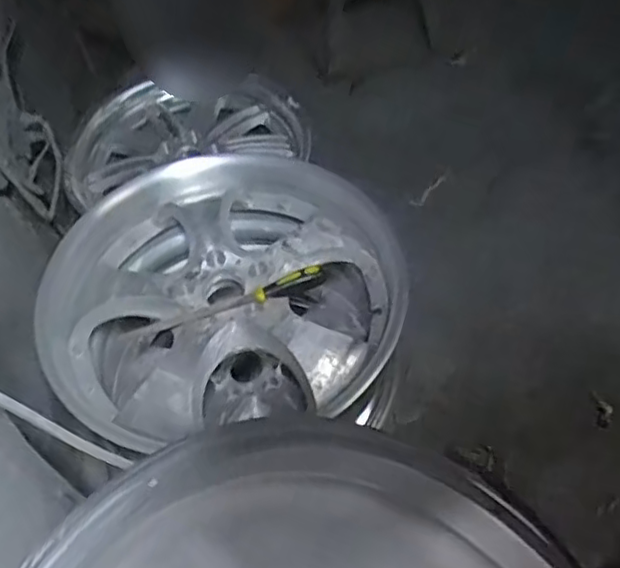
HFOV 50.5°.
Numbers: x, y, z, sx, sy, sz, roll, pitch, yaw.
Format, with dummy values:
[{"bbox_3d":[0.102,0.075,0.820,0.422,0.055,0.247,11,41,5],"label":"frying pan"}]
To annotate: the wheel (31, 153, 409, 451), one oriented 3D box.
[{"bbox_3d":[-0.126,0.045,0.979,0.479,0.236,0.399,-10,56,-8],"label":"wheel"}]

